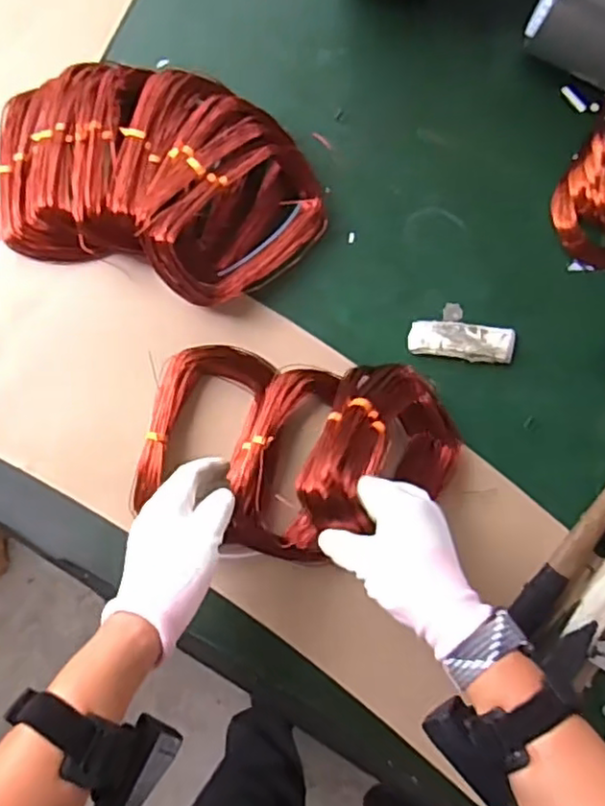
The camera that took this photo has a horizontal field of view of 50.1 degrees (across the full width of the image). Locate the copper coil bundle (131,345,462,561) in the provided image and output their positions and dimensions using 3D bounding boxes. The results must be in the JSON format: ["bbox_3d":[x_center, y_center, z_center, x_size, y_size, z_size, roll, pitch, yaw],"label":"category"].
[{"bbox_3d":[0.000,0.041,0.555,0.276,0.122,0.171,9,83,-2],"label":"copper coil bundle"}]

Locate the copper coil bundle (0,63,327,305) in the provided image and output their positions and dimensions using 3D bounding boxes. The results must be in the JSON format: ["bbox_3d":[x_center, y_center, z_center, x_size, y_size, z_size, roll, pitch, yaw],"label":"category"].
[{"bbox_3d":[-0.137,-0.212,0.612,0.305,0.061,0.197,18,83,-1],"label":"copper coil bundle"}]

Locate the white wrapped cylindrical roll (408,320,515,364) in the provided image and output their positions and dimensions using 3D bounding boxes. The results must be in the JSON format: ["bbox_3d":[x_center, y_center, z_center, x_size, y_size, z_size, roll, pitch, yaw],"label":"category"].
[{"bbox_3d":[0.156,-0.060,0.634,0.101,0.013,0.035,5,83,-2],"label":"white wrapped cylindrical roll"}]

